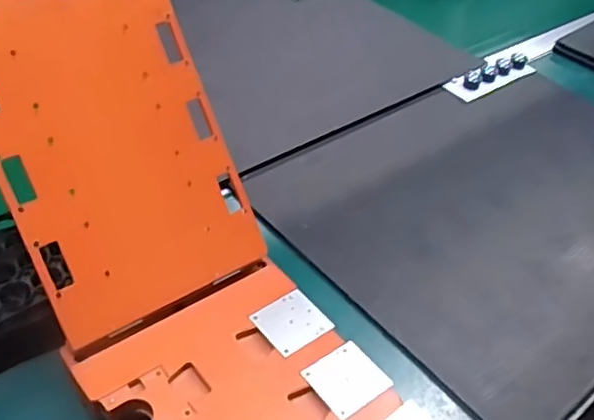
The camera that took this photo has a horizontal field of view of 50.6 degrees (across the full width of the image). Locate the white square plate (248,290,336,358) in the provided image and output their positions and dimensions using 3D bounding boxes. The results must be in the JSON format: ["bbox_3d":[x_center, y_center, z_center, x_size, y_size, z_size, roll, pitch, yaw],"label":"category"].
[{"bbox_3d":[-0.004,0.081,0.458,0.047,0.004,0.044,-26,51,-32],"label":"white square plate"}]

